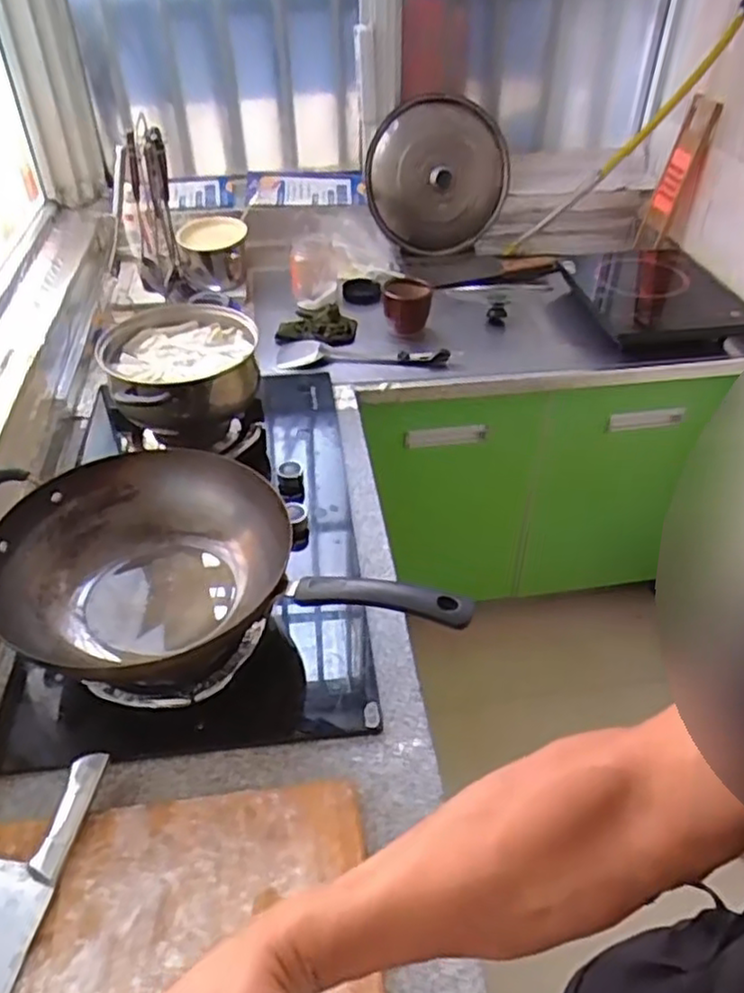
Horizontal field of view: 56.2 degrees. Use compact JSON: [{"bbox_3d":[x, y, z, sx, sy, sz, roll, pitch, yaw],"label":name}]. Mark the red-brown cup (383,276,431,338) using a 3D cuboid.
[{"bbox_3d":[0.070,-0.377,1.395,0.091,0.092,0.085,0,41,0],"label":"red-brown cup"}]

